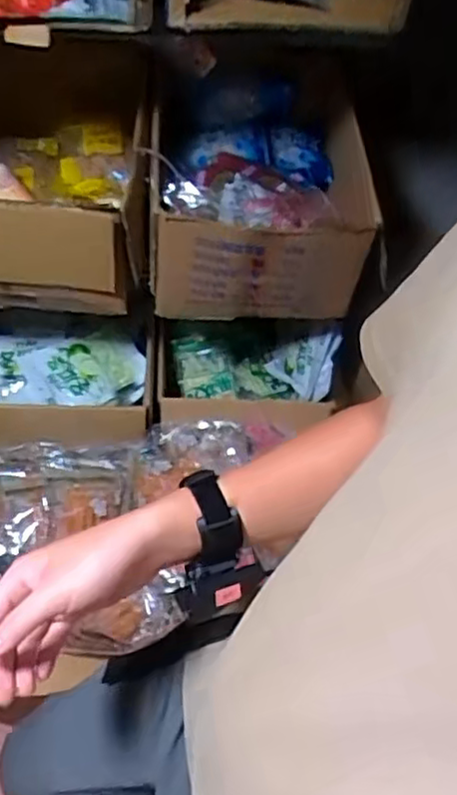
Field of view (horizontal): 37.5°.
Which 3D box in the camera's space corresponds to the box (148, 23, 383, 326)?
[{"bbox_3d":[0.047,-0.381,1.174,0.369,0.218,0.468,3,57,-3],"label":"box"}]

